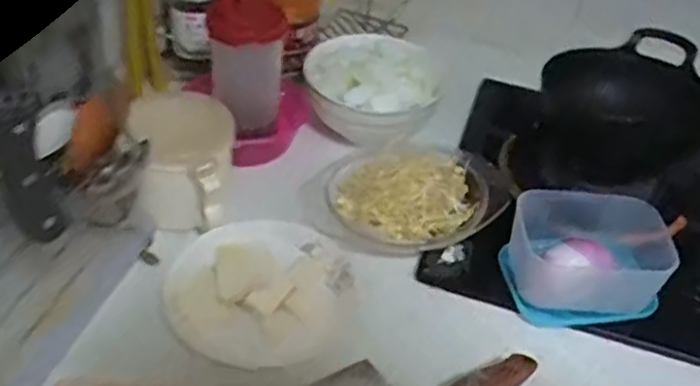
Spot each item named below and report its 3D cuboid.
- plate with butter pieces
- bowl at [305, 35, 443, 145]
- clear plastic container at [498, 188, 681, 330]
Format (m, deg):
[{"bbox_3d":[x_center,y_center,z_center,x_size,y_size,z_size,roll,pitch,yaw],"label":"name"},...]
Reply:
[{"bbox_3d":[-0.083,0.092,0.708,0.181,0.033,0.161,-13,43,-19],"label":"plate with butter pieces"},{"bbox_3d":[0.024,-0.128,0.906,0.145,0.086,0.138,20,43,14],"label":"bowl"},{"bbox_3d":[0.244,0.062,0.753,0.155,0.082,0.155,20,43,15],"label":"clear plastic container"}]

